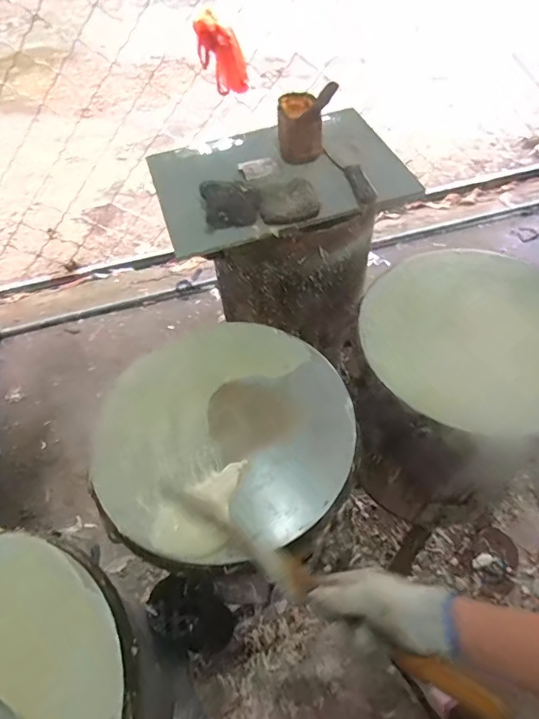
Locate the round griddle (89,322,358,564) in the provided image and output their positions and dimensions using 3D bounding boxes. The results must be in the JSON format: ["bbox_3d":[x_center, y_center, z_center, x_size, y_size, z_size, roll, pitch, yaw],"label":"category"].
[{"bbox_3d":[-0.056,0.101,0.671,0.335,0.041,0.378,37,63,22],"label":"round griddle"}]

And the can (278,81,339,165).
[{"bbox_3d":[0.068,-0.476,0.909,0.098,0.150,0.114,-7,54,0],"label":"can"}]

